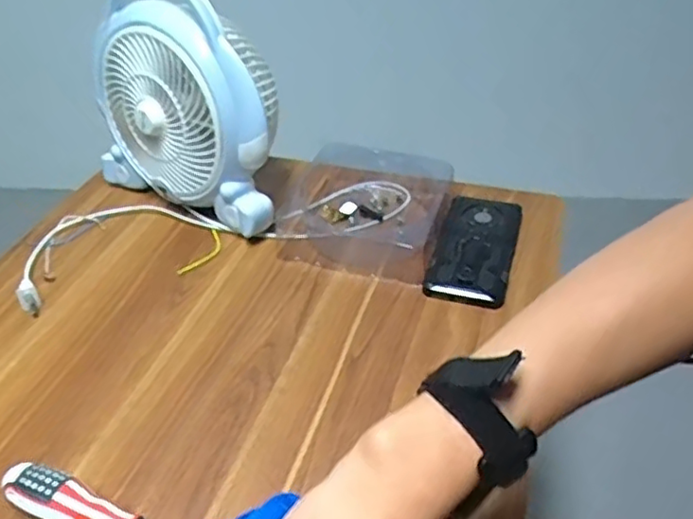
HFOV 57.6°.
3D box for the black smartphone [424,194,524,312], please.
[{"bbox_3d":[0.140,-0.017,0.680,0.079,0.011,0.173,10,42,16],"label":"black smartphone"}]

